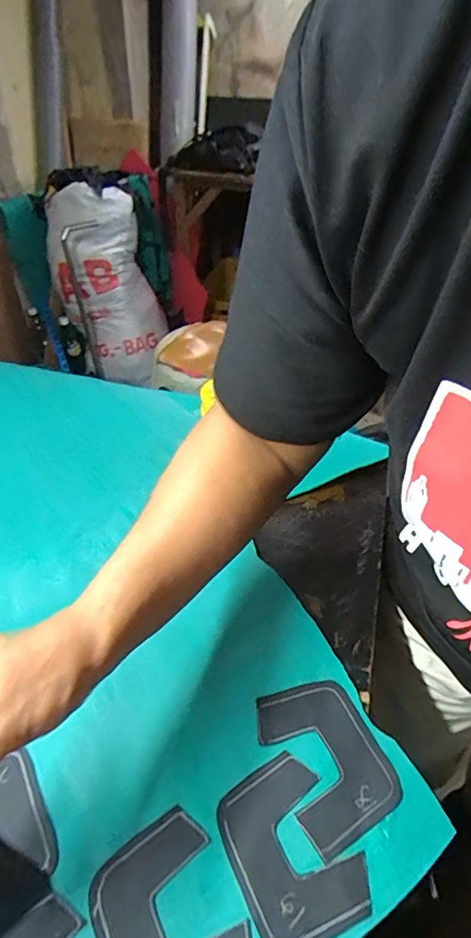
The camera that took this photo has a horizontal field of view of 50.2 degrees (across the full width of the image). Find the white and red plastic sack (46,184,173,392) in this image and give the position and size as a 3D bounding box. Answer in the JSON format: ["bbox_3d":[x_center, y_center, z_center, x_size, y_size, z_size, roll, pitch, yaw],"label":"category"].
[{"bbox_3d":[-0.445,-0.638,1.806,0.375,0.629,0.190,-10,42,-10],"label":"white and red plastic sack"}]

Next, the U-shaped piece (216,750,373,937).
[{"bbox_3d":[0.036,0.249,0.330,0.075,0.004,0.097,-20,45,-21],"label":"U-shaped piece"}]

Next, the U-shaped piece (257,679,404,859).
[{"bbox_3d":[0.066,0.209,0.372,0.077,0.004,0.105,-19,45,-20],"label":"U-shaped piece"}]

